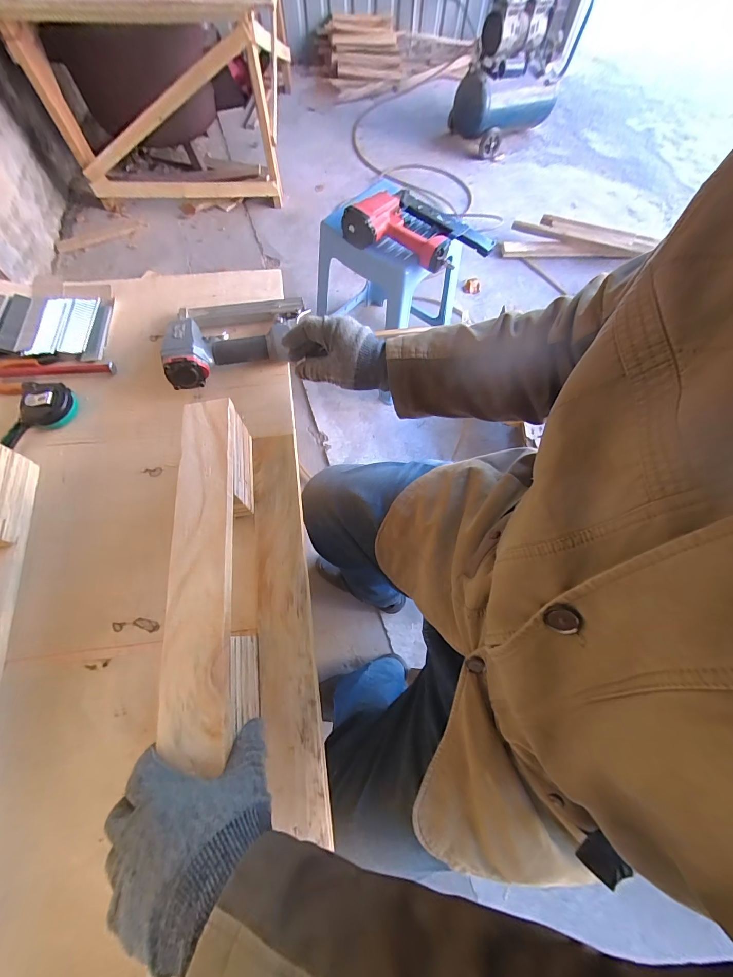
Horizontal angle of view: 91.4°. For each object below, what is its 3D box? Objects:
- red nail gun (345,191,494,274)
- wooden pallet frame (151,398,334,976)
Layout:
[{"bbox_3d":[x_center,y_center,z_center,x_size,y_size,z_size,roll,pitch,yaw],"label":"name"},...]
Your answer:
[{"bbox_3d":[0.135,-0.653,0.880,0.355,0.082,0.192,20,70,7],"label":"red nail gun"},{"bbox_3d":[-0.119,0.201,0.355,0.124,0.119,0.644,-7,66,-4],"label":"wooden pallet frame"}]

